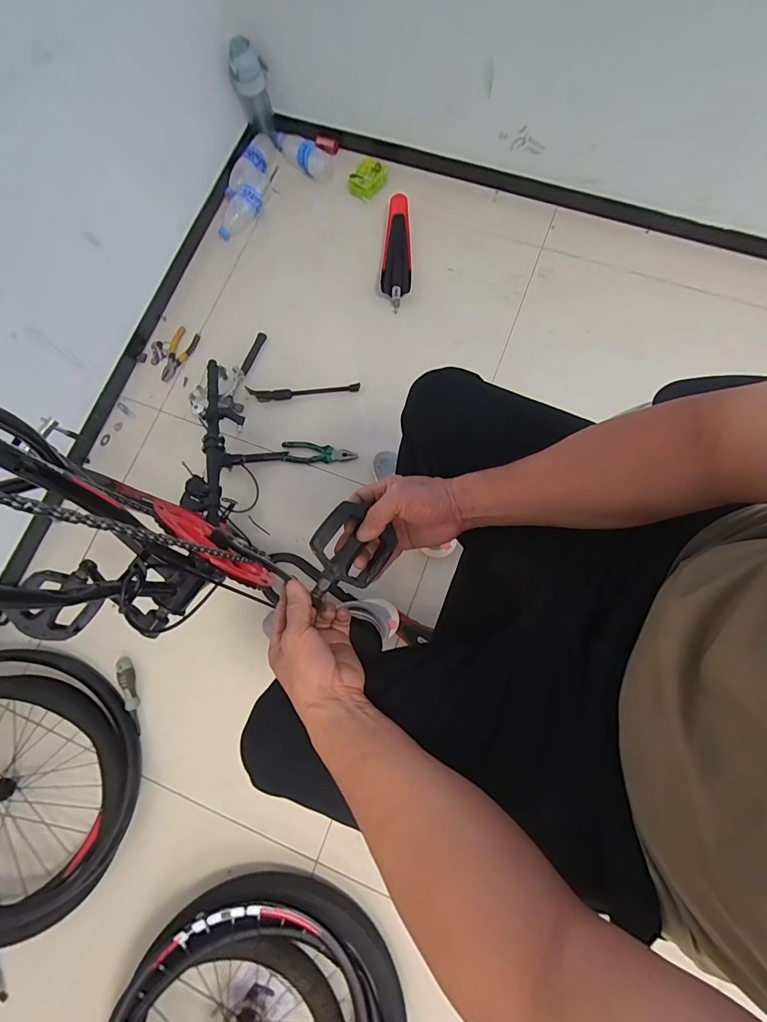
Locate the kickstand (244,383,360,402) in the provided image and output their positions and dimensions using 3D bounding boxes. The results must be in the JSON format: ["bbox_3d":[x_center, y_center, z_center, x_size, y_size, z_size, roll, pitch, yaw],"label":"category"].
[{"bbox_3d":[-0.205,-0.305,1.056,0.282,0.030,0.035,-3,78,2],"label":"kickstand"}]

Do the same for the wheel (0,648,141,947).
[{"bbox_3d":[-0.782,0.572,0.819,0.500,0.133,0.550,0,77,-1],"label":"wheel"}]

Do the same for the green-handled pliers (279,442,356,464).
[{"bbox_3d":[-0.162,-0.141,1.030,0.184,0.015,0.053,7,79,5],"label":"green-handled pliers"}]

